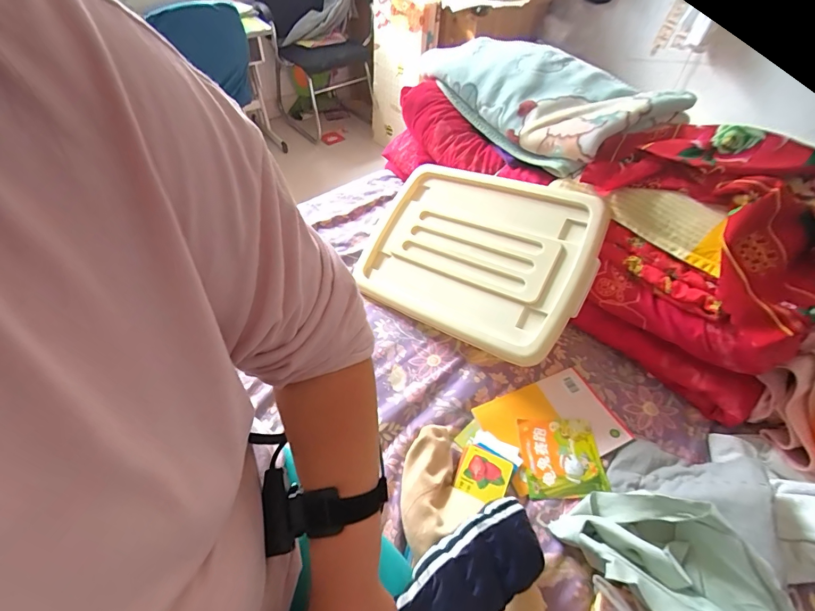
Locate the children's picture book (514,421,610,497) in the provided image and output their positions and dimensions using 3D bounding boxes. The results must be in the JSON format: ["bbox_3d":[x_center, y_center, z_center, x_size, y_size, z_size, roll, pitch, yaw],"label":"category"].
[{"bbox_3d":[0.272,0.270,0.717,0.132,0.015,0.134,1,50,0],"label":"children's picture book"}]

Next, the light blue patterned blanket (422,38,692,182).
[{"bbox_3d":[0.365,-0.535,1.022,0.392,0.155,0.524,-23,54,-19],"label":"light blue patterned blanket"}]

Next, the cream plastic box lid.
[{"bbox_3d":[0.127,-0.125,0.903,0.541,0.066,0.378,21,76,31],"label":"cream plastic box lid"}]

